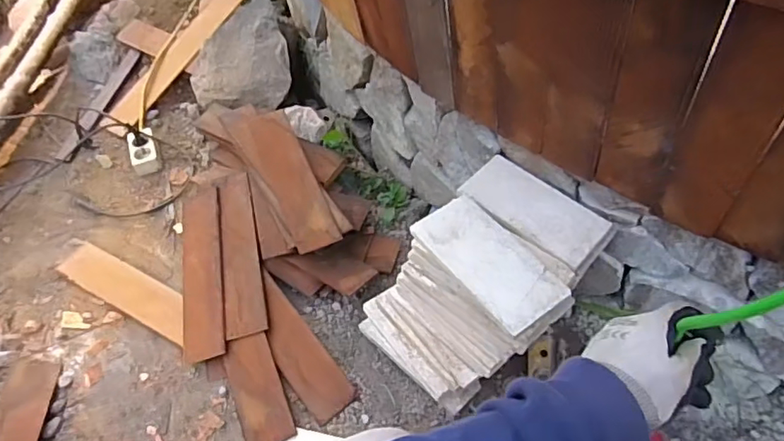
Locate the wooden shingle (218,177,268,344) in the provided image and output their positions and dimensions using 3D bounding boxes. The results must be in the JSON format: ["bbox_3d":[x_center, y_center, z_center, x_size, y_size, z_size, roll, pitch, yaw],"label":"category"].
[{"bbox_3d":[-0.274,0.050,1.006,0.066,0.008,0.328,-12,59,-4],"label":"wooden shingle"}]

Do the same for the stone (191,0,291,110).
[{"bbox_3d":[-0.358,-0.411,1.319,0.228,0.102,0.341,-6,49,-3],"label":"stone"}]

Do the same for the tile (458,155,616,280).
[{"bbox_3d":[0.203,-0.014,0.792,0.108,0.026,0.203,-38,60,-25],"label":"tile"}]

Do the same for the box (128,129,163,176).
[{"bbox_3d":[-0.550,-0.155,1.236,0.064,0.039,0.114,-18,51,-13],"label":"box"}]

